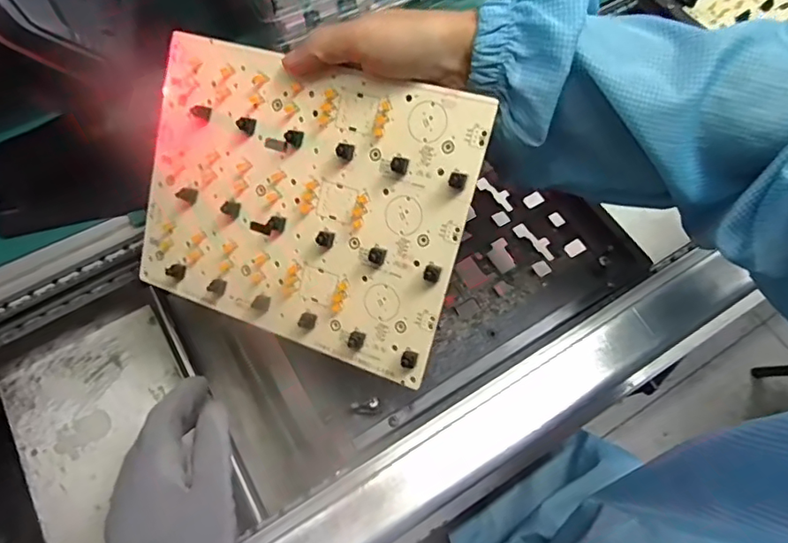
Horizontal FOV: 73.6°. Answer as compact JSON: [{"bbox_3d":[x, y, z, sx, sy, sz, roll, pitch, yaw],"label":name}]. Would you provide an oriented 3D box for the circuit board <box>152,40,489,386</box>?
[{"bbox_3d":[-0.062,-0.041,0.323,0.210,0.005,0.165,18,103,17],"label":"circuit board"}]

